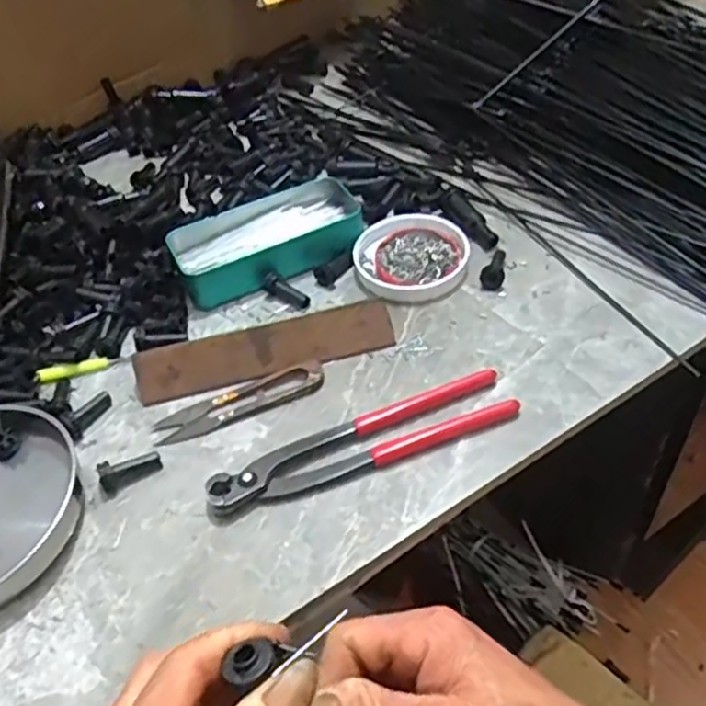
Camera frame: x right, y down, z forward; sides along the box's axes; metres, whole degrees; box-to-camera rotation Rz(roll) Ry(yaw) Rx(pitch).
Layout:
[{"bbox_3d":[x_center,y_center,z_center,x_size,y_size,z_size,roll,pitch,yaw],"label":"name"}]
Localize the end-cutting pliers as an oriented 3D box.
[{"bbox_3d":[0.008,0.056,0.445,0.196,0.015,0.037,-21,47,-12],"label":"end-cutting pliers"}]

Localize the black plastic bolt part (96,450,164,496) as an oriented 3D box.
[{"bbox_3d":[-0.139,0.073,0.447,0.037,0.016,0.012,-24,48,-15],"label":"black plastic bolt part"}]

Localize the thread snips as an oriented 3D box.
[{"bbox_3d":[-0.075,0.032,0.480,0.117,0.008,0.026,-20,47,-11],"label":"thread snips"}]

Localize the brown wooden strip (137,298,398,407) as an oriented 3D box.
[{"bbox_3d":[-0.062,-0.002,0.501,0.180,0.036,0.005,-14,5,-5],"label":"brown wooden strip"}]

